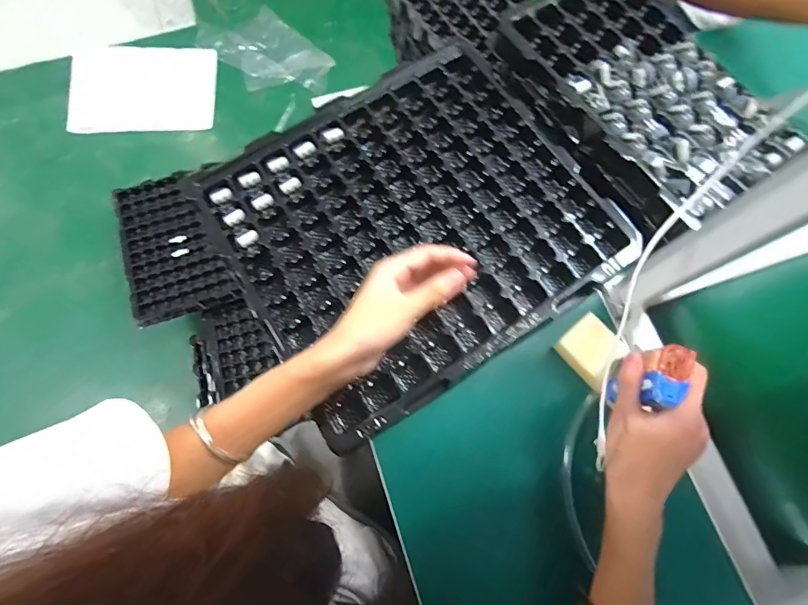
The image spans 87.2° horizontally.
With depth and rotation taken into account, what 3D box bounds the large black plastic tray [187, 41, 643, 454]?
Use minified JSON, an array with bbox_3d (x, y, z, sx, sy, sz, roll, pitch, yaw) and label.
[{"bbox_3d":[0.008,-0.091,0.489,0.404,0.032,0.350,-32,76,-9],"label":"large black plastic tray"}]

